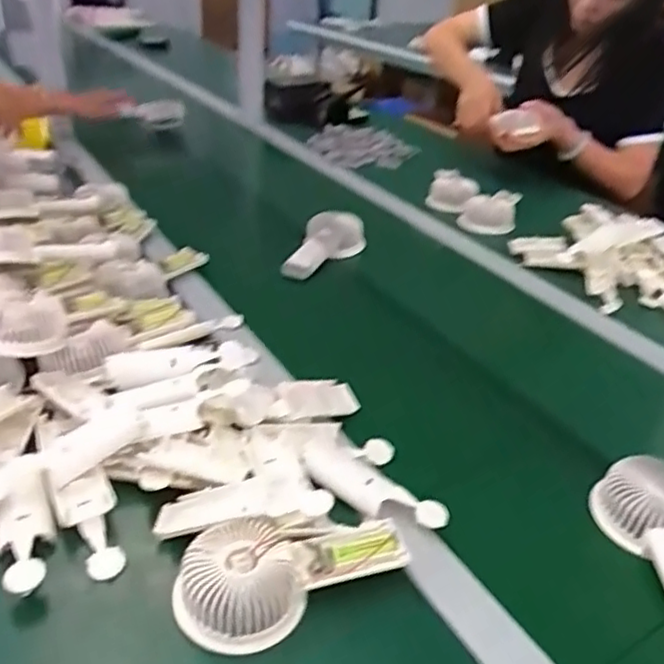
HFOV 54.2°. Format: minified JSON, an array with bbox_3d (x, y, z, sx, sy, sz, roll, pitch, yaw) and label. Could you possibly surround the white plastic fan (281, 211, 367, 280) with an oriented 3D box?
[{"bbox_3d":[-0.020,-0.122,0.937,0.068,0.055,0.152,27,50,32],"label":"white plastic fan"}]

